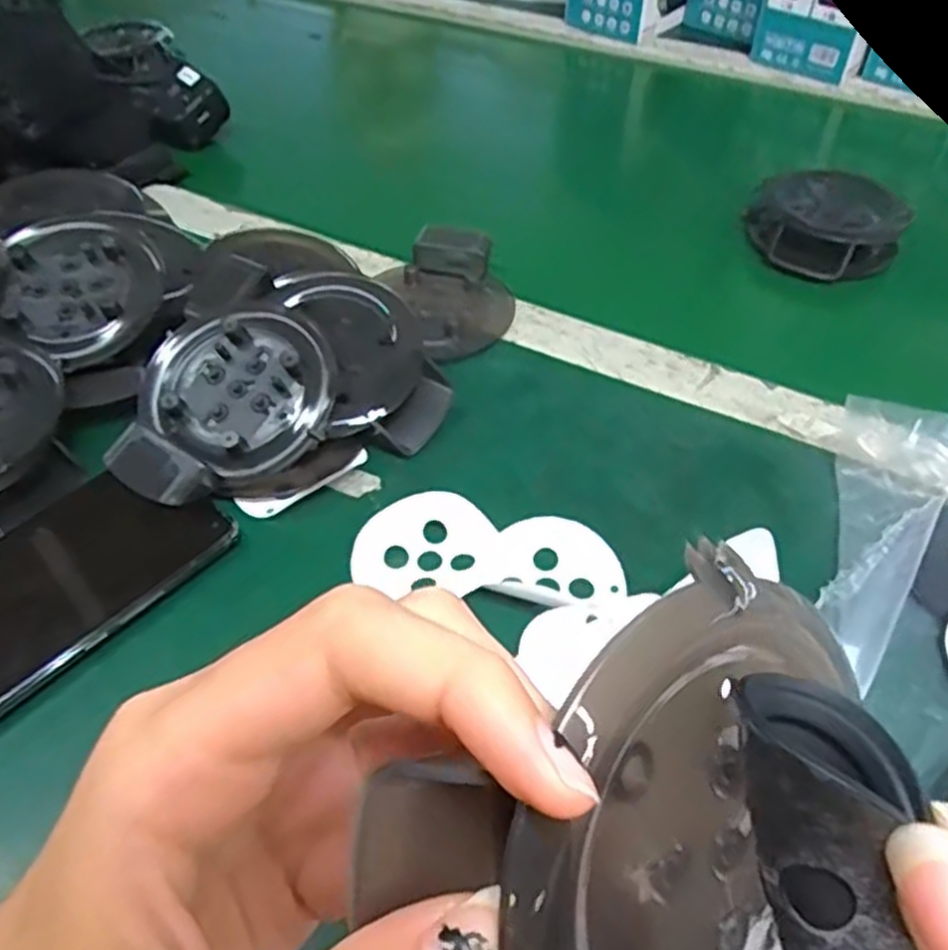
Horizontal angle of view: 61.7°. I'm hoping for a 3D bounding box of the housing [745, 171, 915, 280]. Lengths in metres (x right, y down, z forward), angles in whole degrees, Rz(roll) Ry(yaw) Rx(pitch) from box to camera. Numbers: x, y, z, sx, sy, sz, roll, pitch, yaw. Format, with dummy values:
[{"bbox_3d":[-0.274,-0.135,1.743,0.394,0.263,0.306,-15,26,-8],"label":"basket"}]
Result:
[{"bbox_3d":[0.221,-0.159,0.500,0.089,0.027,0.088,28,53,23],"label":"housing"}]

